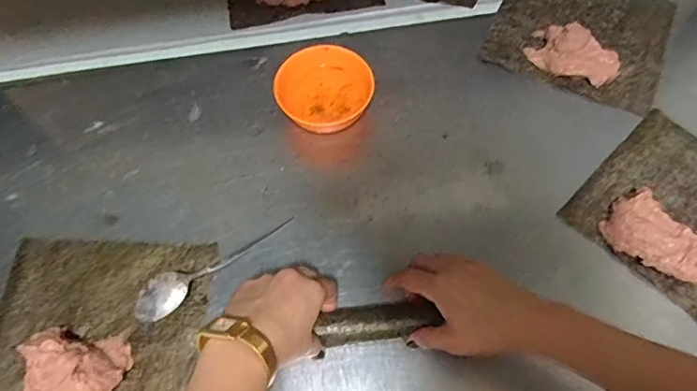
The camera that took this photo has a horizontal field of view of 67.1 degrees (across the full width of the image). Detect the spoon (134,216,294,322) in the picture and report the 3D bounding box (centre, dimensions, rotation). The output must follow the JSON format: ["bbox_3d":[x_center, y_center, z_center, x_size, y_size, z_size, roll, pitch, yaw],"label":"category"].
[{"bbox_3d":[-0.132,0.066,0.512,0.164,0.024,0.037,-33,66,-15],"label":"spoon"}]

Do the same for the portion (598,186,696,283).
[{"bbox_3d":[0.315,0.048,0.506,0.125,0.026,0.062,36,68,19],"label":"portion"}]

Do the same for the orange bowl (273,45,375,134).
[{"bbox_3d":[-0.025,-0.113,0.582,0.098,0.057,0.094,-1,62,1],"label":"orange bowl"}]

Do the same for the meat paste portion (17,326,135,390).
[{"bbox_3d":[-0.243,0.159,0.455,0.085,0.038,0.083,-1,62,1],"label":"meat paste portion"}]

